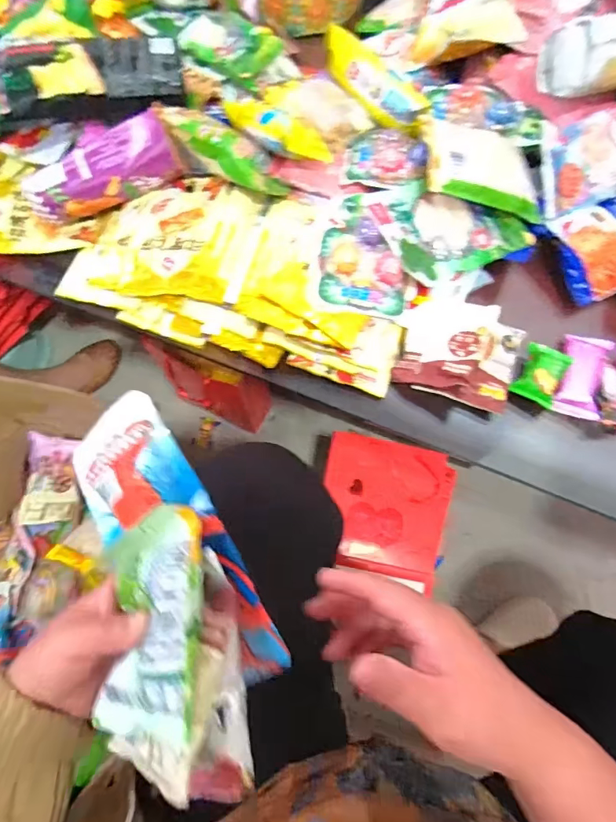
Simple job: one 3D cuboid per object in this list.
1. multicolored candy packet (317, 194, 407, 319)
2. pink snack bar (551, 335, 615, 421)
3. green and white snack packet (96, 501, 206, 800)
[{"bbox_3d":[0.062,-0.169,0.485,0.095,0.026,0.135,10,69,4],"label":"multicolored candy packet"},{"bbox_3d":[0.284,-0.037,0.476,0.044,0.008,0.093,19,70,7],"label":"pink snack bar"},{"bbox_3d":[-0.096,0.136,0.274,0.077,0.020,0.147,-21,64,32],"label":"green and white snack packet"}]

